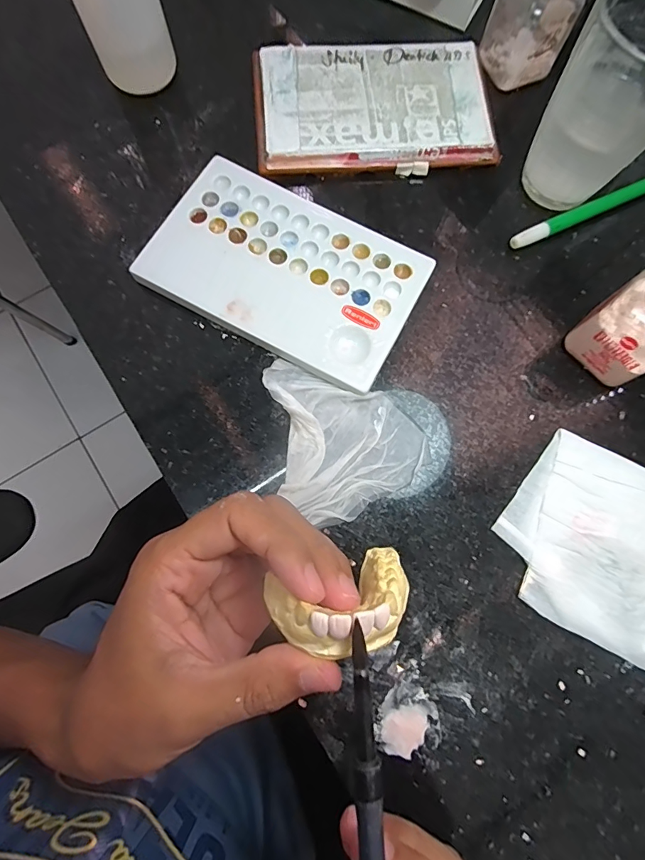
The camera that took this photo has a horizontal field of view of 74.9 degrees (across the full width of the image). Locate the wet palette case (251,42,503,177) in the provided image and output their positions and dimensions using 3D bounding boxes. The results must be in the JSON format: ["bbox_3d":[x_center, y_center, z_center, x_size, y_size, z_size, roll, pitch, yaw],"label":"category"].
[{"bbox_3d":[0.033,-0.209,0.274,0.150,0.014,0.090,-3,78,-1],"label":"wet palette case"}]

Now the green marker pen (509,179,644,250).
[{"bbox_3d":[0.182,-0.144,0.267,0.143,0.009,0.009,-25,79,-6],"label":"green marker pen"}]

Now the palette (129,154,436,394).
[{"bbox_3d":[-0.022,-0.093,0.249,0.151,0.012,0.093,29,79,5],"label":"palette"}]

